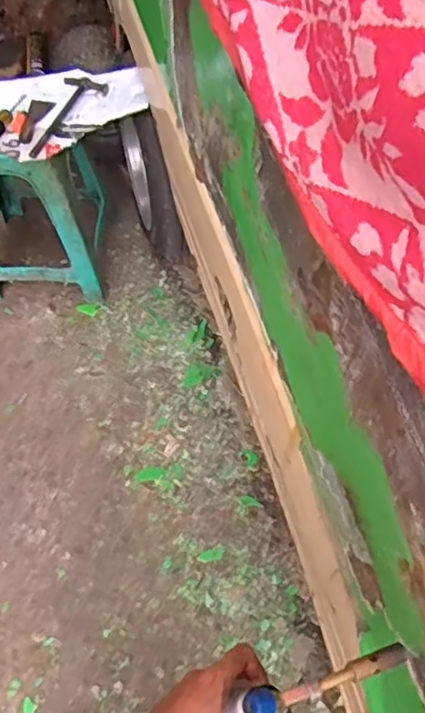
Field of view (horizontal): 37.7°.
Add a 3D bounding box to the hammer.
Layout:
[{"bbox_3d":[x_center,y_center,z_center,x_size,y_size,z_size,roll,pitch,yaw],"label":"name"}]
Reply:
[{"bbox_3d":[-0.316,-0.524,1.374,0.099,0.034,0.239,14,58,11],"label":"hammer"}]

